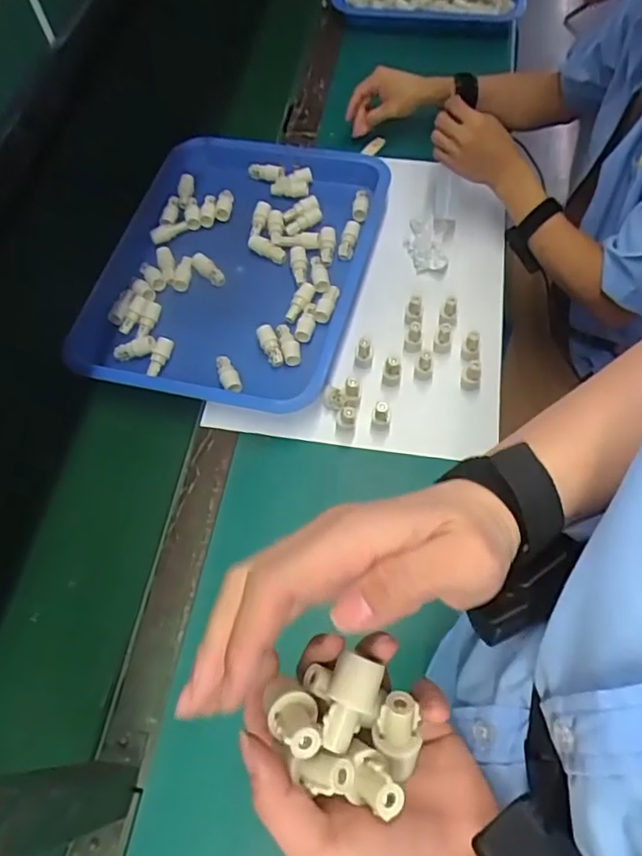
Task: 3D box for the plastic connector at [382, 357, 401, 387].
[{"bbox_3d":[0.086,-0.067,0.702,0.021,0.033,0.023,9,64,8],"label":"plastic connector"}]

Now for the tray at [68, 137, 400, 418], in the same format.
[{"bbox_3d":[-0.121,-0.234,0.793,0.362,0.052,0.444,13,65,9],"label":"tray"}]

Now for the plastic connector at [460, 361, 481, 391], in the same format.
[{"bbox_3d":[0.180,-0.064,0.700,0.020,0.033,0.027,3,63,5],"label":"plastic connector"}]

